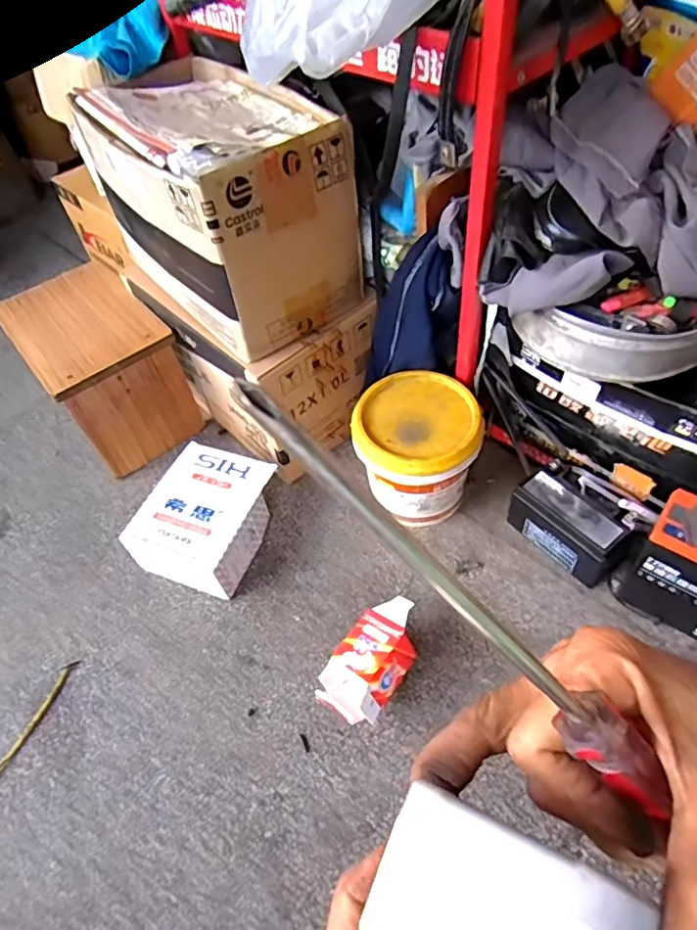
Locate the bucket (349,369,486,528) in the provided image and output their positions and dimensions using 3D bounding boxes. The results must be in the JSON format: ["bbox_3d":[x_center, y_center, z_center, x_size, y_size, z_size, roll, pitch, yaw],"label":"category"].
[{"bbox_3d":[0.099,-0.013,0.838,0.164,0.185,0.165,-3,51,4],"label":"bucket"}]

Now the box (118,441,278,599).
[{"bbox_3d":[-0.212,0.079,0.854,0.164,0.096,0.191,15,54,16],"label":"box"}]

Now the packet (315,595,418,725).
[{"bbox_3d":[0.033,0.243,0.710,0.080,0.074,0.159,29,59,25],"label":"packet"}]

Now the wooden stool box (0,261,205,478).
[{"bbox_3d":[-0.425,-0.164,0.991,0.195,0.220,0.284,-35,57,-21],"label":"wooden stool box"}]

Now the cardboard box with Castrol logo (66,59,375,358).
[{"bbox_3d":[-0.175,-0.372,0.792,0.234,0.236,0.381,-35,56,-21],"label":"cardboard box with Castrol logo"}]

